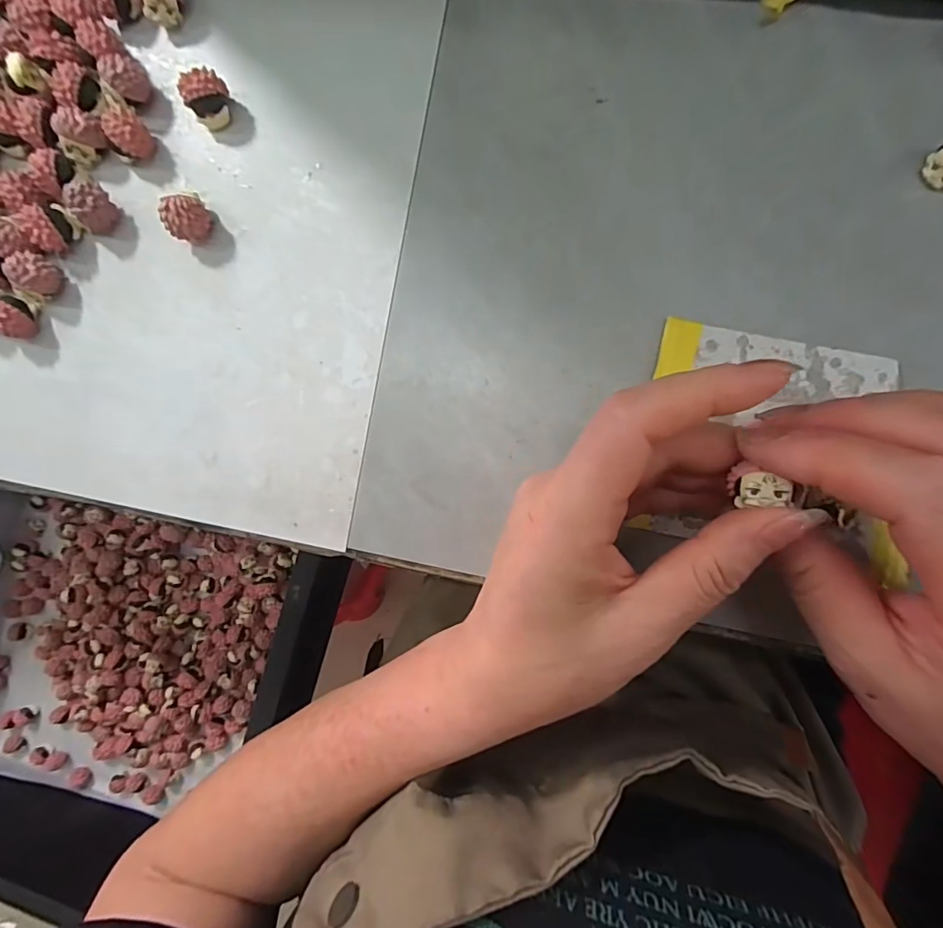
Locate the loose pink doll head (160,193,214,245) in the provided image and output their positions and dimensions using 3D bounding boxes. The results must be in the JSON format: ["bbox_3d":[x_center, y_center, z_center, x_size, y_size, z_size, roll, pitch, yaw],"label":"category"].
[{"bbox_3d":[-0.131,-0.112,0.229,0.017,0.020,0.015,-17,88,6],"label":"loose pink doll head"}]

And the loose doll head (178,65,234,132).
[{"bbox_3d":[-0.120,-0.168,0.229,0.020,0.019,0.016,-40,86,5],"label":"loose doll head"}]

